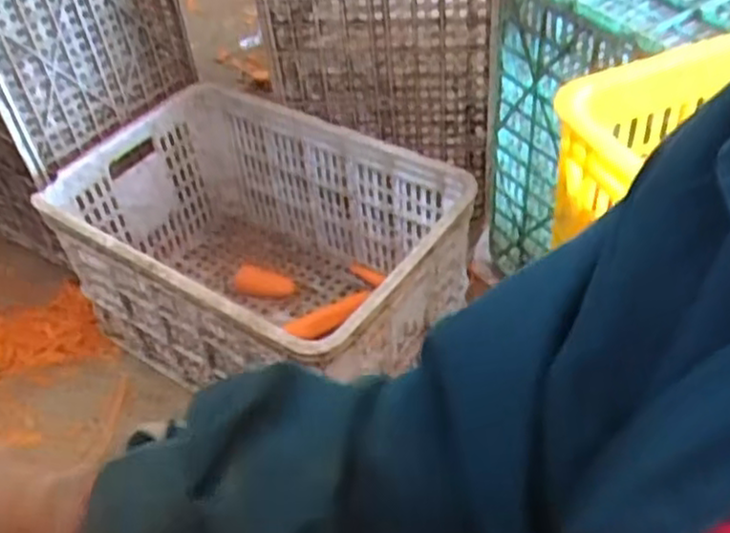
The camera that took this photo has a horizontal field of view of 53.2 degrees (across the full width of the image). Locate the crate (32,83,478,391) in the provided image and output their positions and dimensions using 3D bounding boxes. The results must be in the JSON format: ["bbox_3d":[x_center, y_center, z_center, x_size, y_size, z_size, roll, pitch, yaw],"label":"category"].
[{"bbox_3d":[-0.163,-0.009,1.104,0.632,0.339,0.379,25,53,29],"label":"crate"}]

